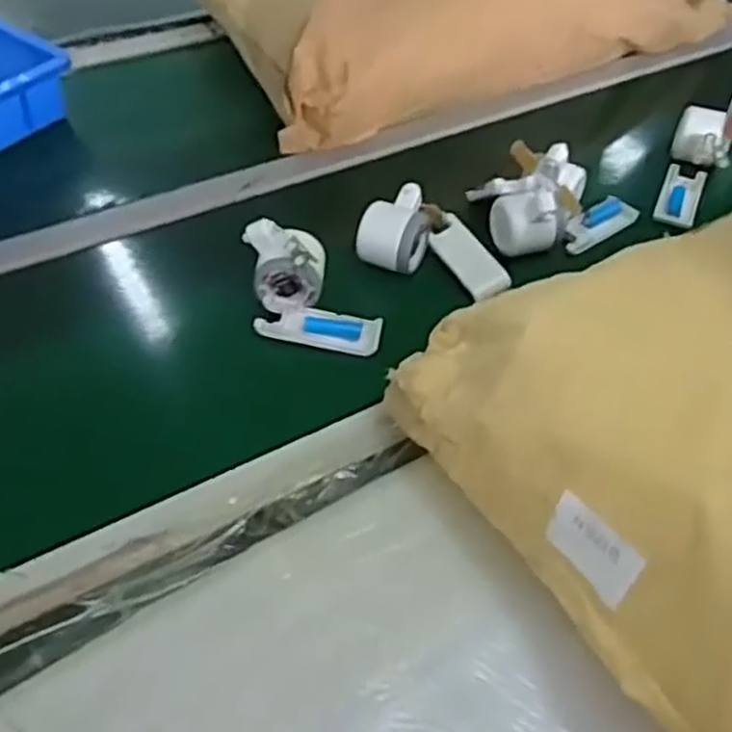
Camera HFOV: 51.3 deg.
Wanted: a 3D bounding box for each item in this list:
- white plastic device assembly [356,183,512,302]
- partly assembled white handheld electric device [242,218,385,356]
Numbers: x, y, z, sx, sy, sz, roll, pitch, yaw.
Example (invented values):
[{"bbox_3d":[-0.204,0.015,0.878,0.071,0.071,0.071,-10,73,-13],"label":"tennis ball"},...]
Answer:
[{"bbox_3d":[0.070,-0.122,0.708,0.142,0.045,0.092,15,50,11],"label":"white plastic device assembly"},{"bbox_3d":[-0.045,-0.067,0.649,0.121,0.077,0.072,6,49,3],"label":"partly assembled white handheld electric device"}]

